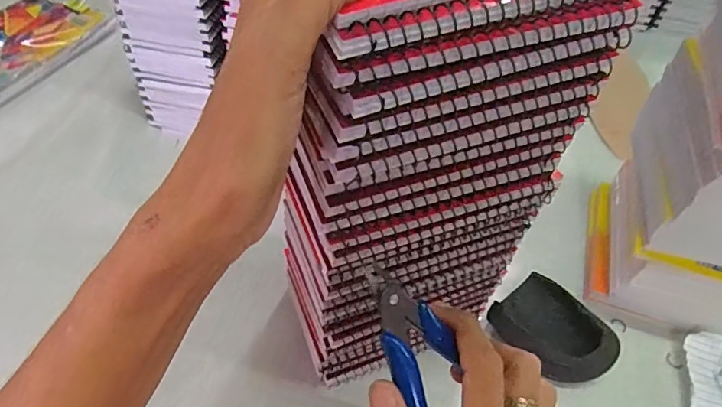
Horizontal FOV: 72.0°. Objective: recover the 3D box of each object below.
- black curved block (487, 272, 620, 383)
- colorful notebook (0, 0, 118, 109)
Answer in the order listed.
[{"bbox_3d":[0.147,0.100,0.385,0.060,0.029,0.085,-31,57,-25],"label":"black curved block"},{"bbox_3d":[-0.423,-0.194,0.605,0.152,0.014,0.205,23,53,16],"label":"colorful notebook"}]

